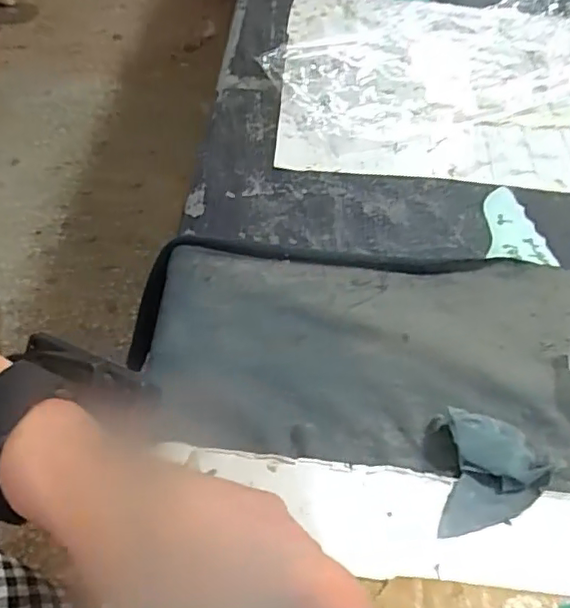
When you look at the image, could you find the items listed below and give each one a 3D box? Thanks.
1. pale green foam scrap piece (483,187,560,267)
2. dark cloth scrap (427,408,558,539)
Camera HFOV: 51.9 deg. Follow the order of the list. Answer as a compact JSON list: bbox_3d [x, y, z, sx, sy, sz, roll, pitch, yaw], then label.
[{"bbox_3d":[0.177,-0.062,0.457,0.052,0.004,0.080,6,53,-5],"label":"pale green foam scrap piece"},{"bbox_3d":[0.113,0.092,0.326,0.063,0.008,0.064,-6,64,6],"label":"dark cloth scrap"}]

